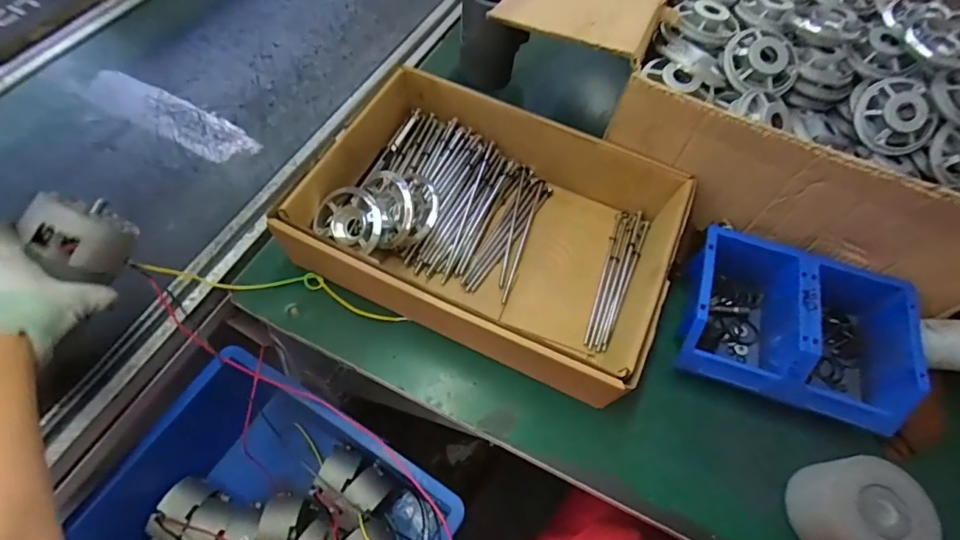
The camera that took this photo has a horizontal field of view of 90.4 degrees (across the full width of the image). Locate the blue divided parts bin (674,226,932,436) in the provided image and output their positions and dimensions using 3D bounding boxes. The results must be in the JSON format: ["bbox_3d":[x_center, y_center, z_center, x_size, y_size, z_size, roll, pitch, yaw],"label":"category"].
[{"bbox_3d":[0.325,0.060,0.501,0.207,0.076,0.148,19,62,7],"label":"blue divided parts bin"}]

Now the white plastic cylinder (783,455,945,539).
[{"bbox_3d":[0.328,0.209,0.414,0.086,0.058,0.087,-13,63,-10],"label":"white plastic cylinder"}]

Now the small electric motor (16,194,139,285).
[{"bbox_3d":[-0.360,-0.033,0.432,0.059,0.062,0.066,10,61,2],"label":"small electric motor"}]

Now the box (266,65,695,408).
[{"bbox_3d":[0.022,-0.061,0.538,0.372,0.098,0.291,24,62,9],"label":"box"}]

